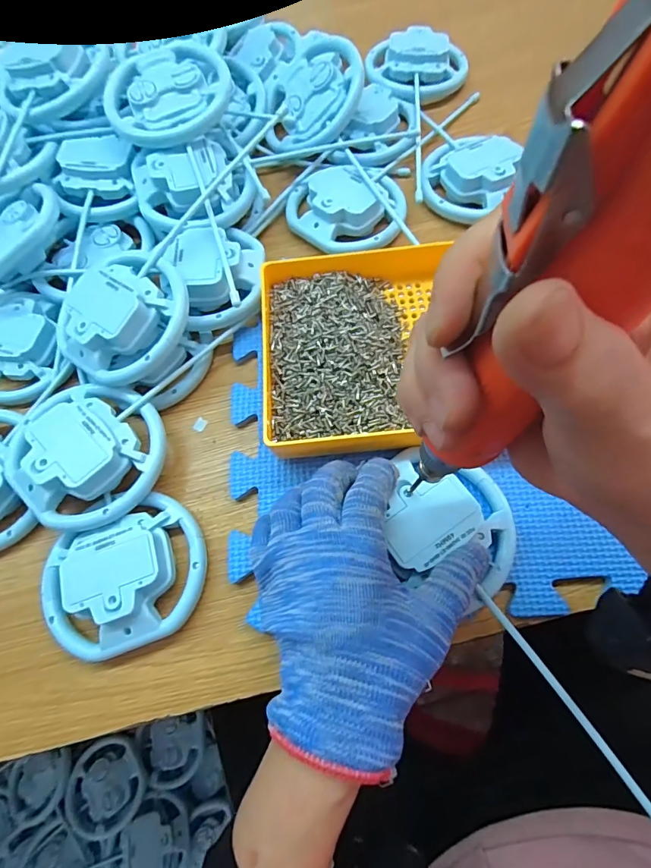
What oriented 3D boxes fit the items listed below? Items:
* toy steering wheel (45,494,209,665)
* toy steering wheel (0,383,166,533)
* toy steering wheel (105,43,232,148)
[{"bbox_3d":[-0.127,0.091,0.280,0.102,0.036,0.087,-27,69,-6],"label":"toy steering wheel"},{"bbox_3d":[-0.166,0.008,0.305,0.112,0.041,0.099,40,76,17],"label":"toy steering wheel"},{"bbox_3d":[-0.128,-0.279,0.364,0.098,0.027,0.098,0,86,1],"label":"toy steering wheel"}]

